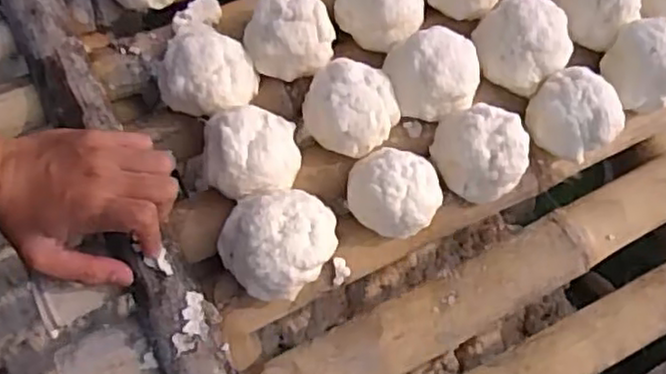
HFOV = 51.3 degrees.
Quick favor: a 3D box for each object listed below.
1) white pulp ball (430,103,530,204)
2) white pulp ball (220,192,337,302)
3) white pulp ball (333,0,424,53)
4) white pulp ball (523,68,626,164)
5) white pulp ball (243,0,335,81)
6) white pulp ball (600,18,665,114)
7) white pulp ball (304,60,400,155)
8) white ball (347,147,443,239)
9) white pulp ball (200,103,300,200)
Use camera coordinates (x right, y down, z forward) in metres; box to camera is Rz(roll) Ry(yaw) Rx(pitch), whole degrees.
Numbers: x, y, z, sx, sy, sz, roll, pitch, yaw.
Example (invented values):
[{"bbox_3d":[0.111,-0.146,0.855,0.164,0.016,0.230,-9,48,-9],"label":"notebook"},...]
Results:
[{"bbox_3d":[0.118,-0.026,0.565,0.075,0.062,0.064,28,71,1],"label":"white pulp ball"},{"bbox_3d":[-0.040,0.039,0.510,0.080,0.065,0.075,1,75,-5],"label":"white pulp ball"},{"bbox_3d":[0.041,-0.157,0.591,0.075,0.059,0.067,18,71,-3],"label":"white pulp ball"},{"bbox_3d":[0.203,-0.059,0.587,0.069,0.060,0.065,1,75,-5],"label":"white pulp ball"},{"bbox_3d":[-0.034,-0.120,0.565,0.063,0.059,0.062,1,75,-5],"label":"white pulp ball"},{"bbox_3d":[0.276,-0.104,0.608,0.071,0.079,0.071,1,75,-5],"label":"white pulp ball"},{"bbox_3d":[0.014,-0.065,0.555,0.073,0.048,0.067,1,75,-5],"label":"white pulp ball"},{"bbox_3d":[0.048,0.003,0.540,0.072,0.054,0.066,20,71,-2],"label":"white ball"},{"bbox_3d":[-0.063,-0.025,0.530,0.072,0.051,0.066,1,75,-5],"label":"white pulp ball"}]

